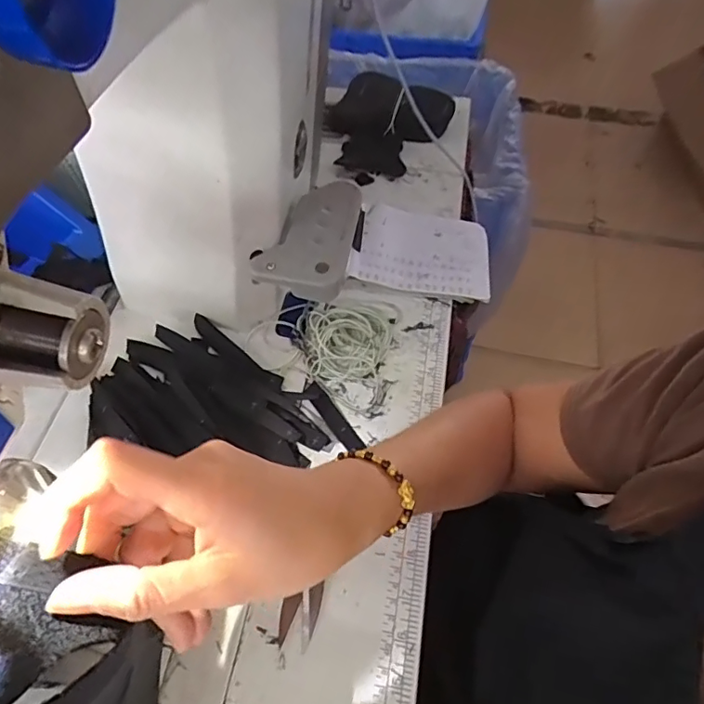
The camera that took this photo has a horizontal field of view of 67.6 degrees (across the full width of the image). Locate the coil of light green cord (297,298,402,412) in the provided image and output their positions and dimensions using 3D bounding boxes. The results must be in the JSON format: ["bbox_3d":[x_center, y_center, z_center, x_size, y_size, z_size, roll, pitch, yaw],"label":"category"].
[{"bbox_3d":[-0.008,-0.009,0.466,0.080,0.014,0.113,14,58,10],"label":"coil of light green cord"}]

